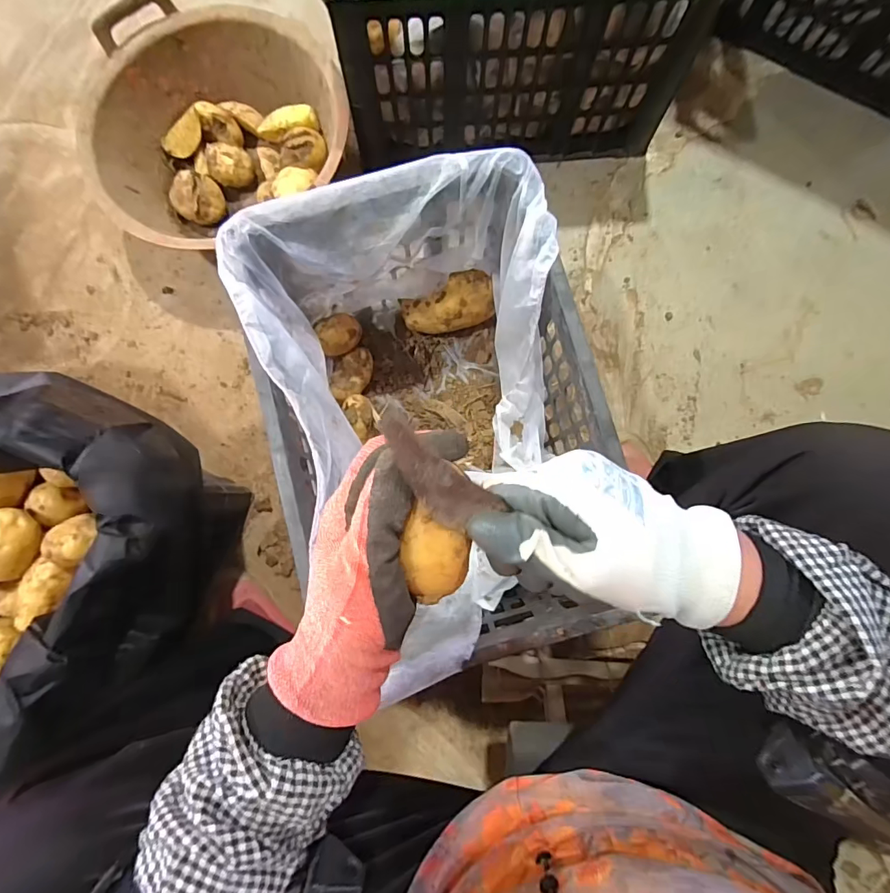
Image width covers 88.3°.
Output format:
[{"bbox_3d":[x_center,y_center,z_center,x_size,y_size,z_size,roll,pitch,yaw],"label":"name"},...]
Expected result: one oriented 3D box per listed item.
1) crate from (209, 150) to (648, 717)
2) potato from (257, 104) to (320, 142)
[{"bbox_3d":[-0.017,-0.049,0.596,0.338,0.281,0.458,-15,83,-1],"label":"crate"},{"bbox_3d":[-0.259,-0.530,0.751,0.110,0.029,0.037,-1,83,20],"label":"potato"}]

